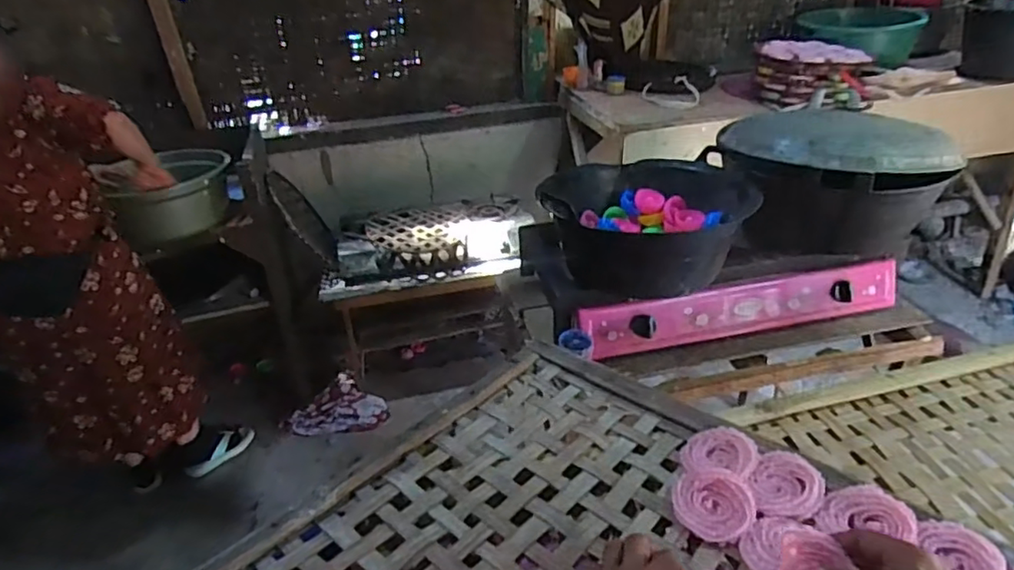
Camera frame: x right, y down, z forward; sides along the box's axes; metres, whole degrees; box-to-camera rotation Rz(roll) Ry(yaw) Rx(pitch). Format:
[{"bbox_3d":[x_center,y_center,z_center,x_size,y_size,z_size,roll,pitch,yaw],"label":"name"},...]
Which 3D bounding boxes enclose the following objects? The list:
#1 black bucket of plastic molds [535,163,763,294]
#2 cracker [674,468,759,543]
[{"bbox_3d":[0.280,-0.119,1.252,0.374,0.176,0.345,-4,31,0],"label":"black bucket of plastic molds"},{"bbox_3d":[0.204,0.214,0.609,0.073,0.013,0.083,6,32,17],"label":"cracker"}]

